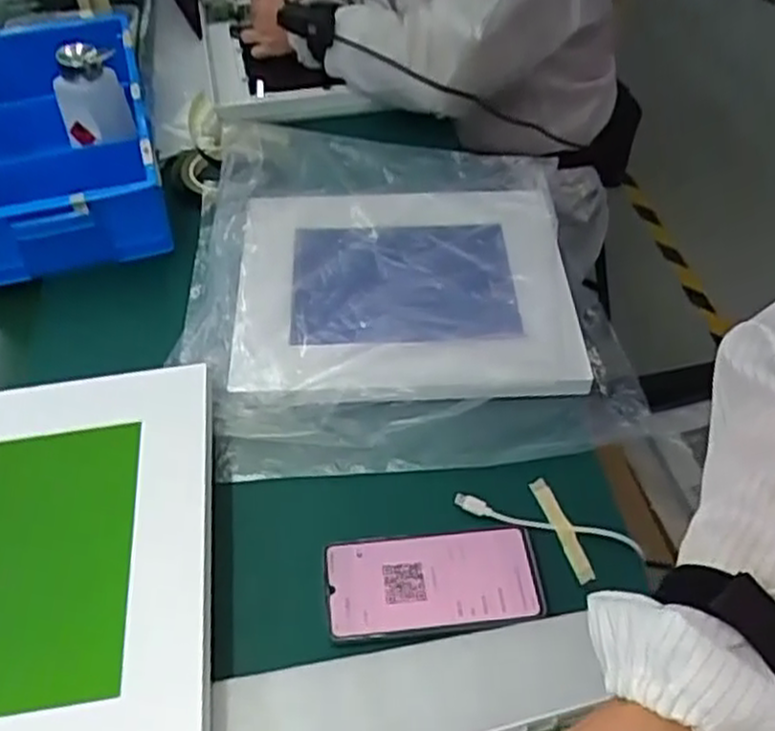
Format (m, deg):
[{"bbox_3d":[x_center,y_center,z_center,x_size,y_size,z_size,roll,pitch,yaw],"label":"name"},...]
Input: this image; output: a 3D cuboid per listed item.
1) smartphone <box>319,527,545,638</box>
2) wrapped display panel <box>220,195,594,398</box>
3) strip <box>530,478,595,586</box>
[{"bbox_3d":[0.032,0.150,0.532,0.148,0.006,0.070,-5,50,-3],"label":"smartphone"},{"bbox_3d":[0.017,-0.080,0.704,0.299,0.037,0.264,-3,50,-2],"label":"wrapped display panel"},{"bbox_3d":[0.129,0.119,0.564,0.012,0.004,0.086,-15,51,-11],"label":"strip"}]

